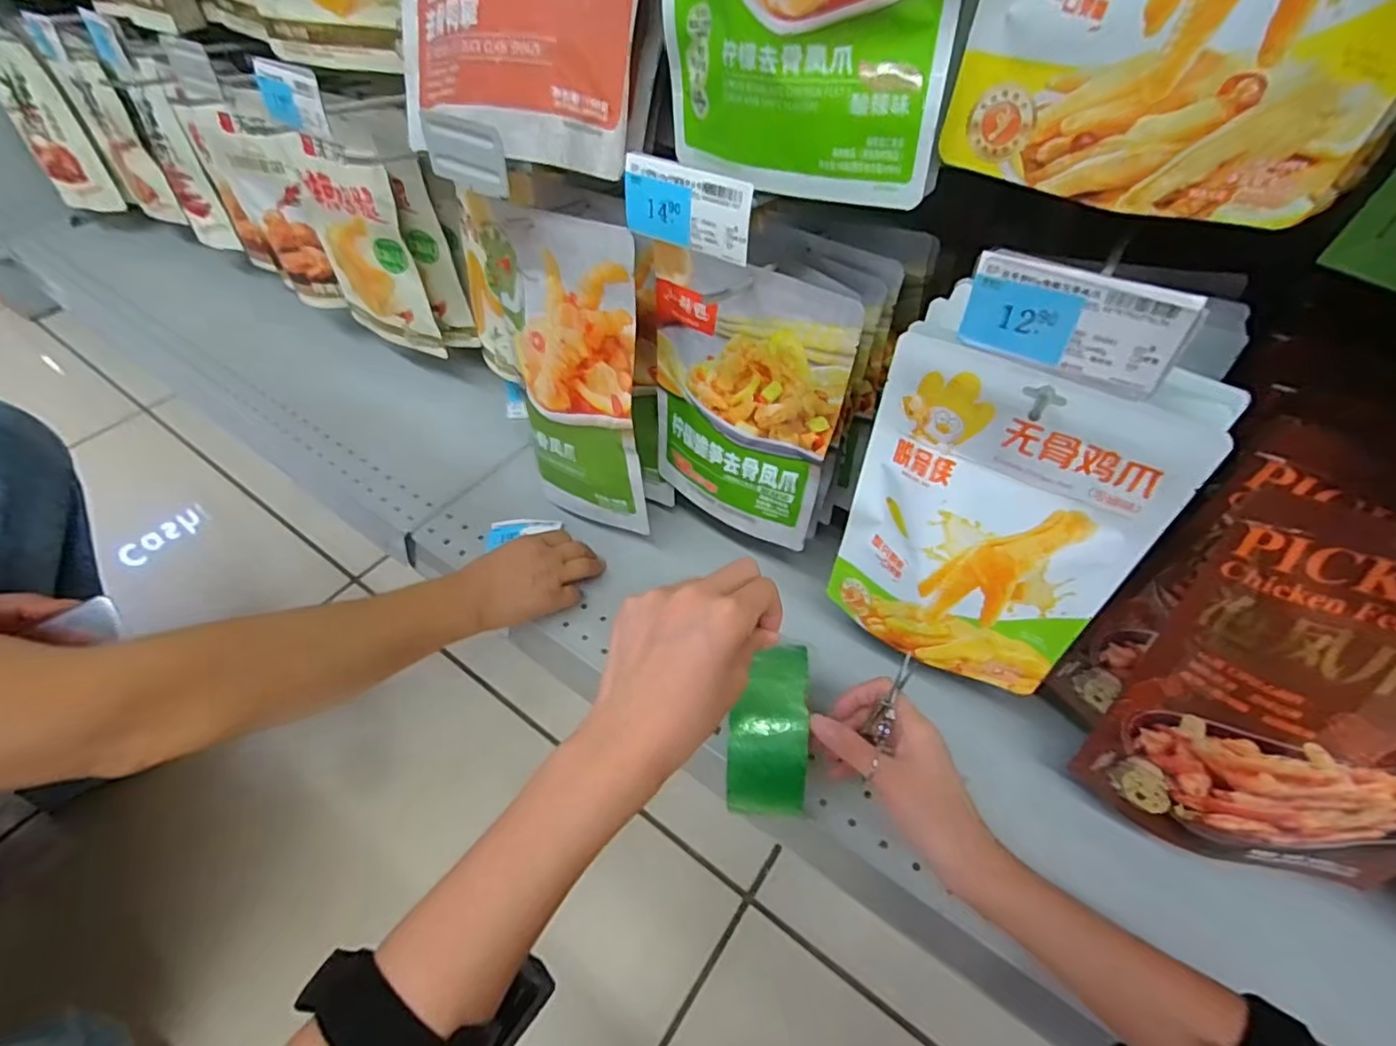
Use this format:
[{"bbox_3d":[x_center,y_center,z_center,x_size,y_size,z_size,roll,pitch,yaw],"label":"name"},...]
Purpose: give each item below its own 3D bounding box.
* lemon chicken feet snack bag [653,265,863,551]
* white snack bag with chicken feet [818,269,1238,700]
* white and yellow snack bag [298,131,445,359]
[{"bbox_3d":[0.032,-0.091,0.501,0.164,0.234,0.039,35,58,27],"label":"lemon chicken feet snack bag"},{"bbox_3d":[0.183,0.005,0.396,0.168,0.243,0.021,27,44,21],"label":"white snack bag with chicken feet"},{"bbox_3d":[-0.393,-0.320,0.727,0.169,0.224,0.030,30,56,25],"label":"white and yellow snack bag"}]

